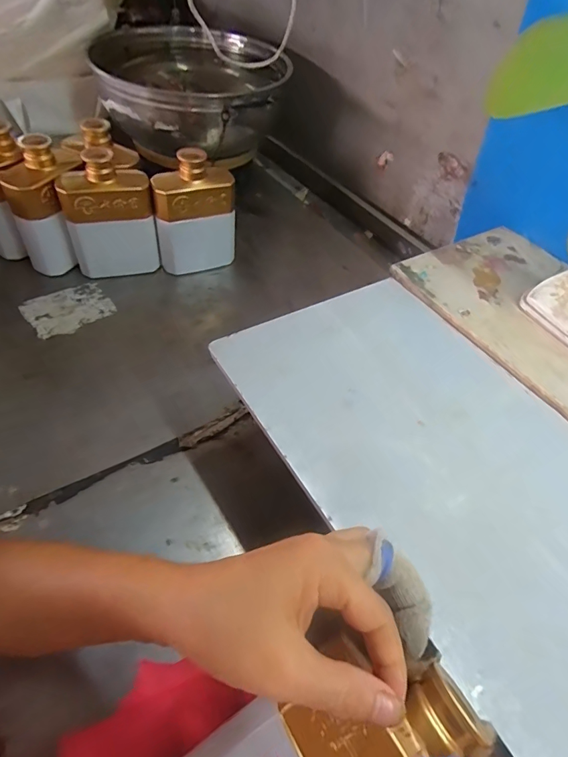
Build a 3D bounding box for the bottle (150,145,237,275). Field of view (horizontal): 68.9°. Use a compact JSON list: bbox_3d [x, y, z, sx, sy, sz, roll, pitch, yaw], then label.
[{"bbox_3d":[-0.129,-0.229,0.601,0.112,0.169,0.053,-9,51,-15],"label":"bottle"}]

